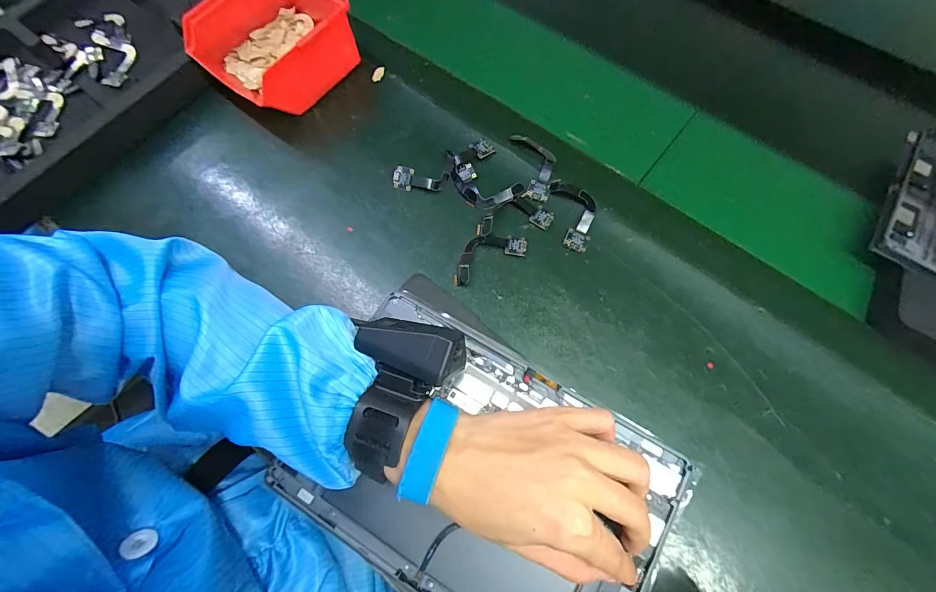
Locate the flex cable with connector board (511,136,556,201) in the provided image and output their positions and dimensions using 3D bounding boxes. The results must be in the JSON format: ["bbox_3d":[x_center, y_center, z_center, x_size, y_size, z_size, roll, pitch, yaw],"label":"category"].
[{"bbox_3d":[0.067,-0.130,0.395,0.036,0.010,0.076,-6,68,-2],"label":"flex cable with connector board"}]

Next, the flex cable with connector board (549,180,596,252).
[{"bbox_3d":[0.101,-0.077,0.368,0.035,0.012,0.069,-8,68,-3],"label":"flex cable with connector board"}]

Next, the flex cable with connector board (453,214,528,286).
[{"bbox_3d":[0.017,-0.037,0.361,0.049,0.005,0.072,37,73,13],"label":"flex cable with connector board"}]

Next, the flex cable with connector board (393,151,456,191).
[{"bbox_3d":[-0.042,-0.119,0.393,0.064,0.008,0.032,-17,70,-7],"label":"flex cable with connector board"}]

